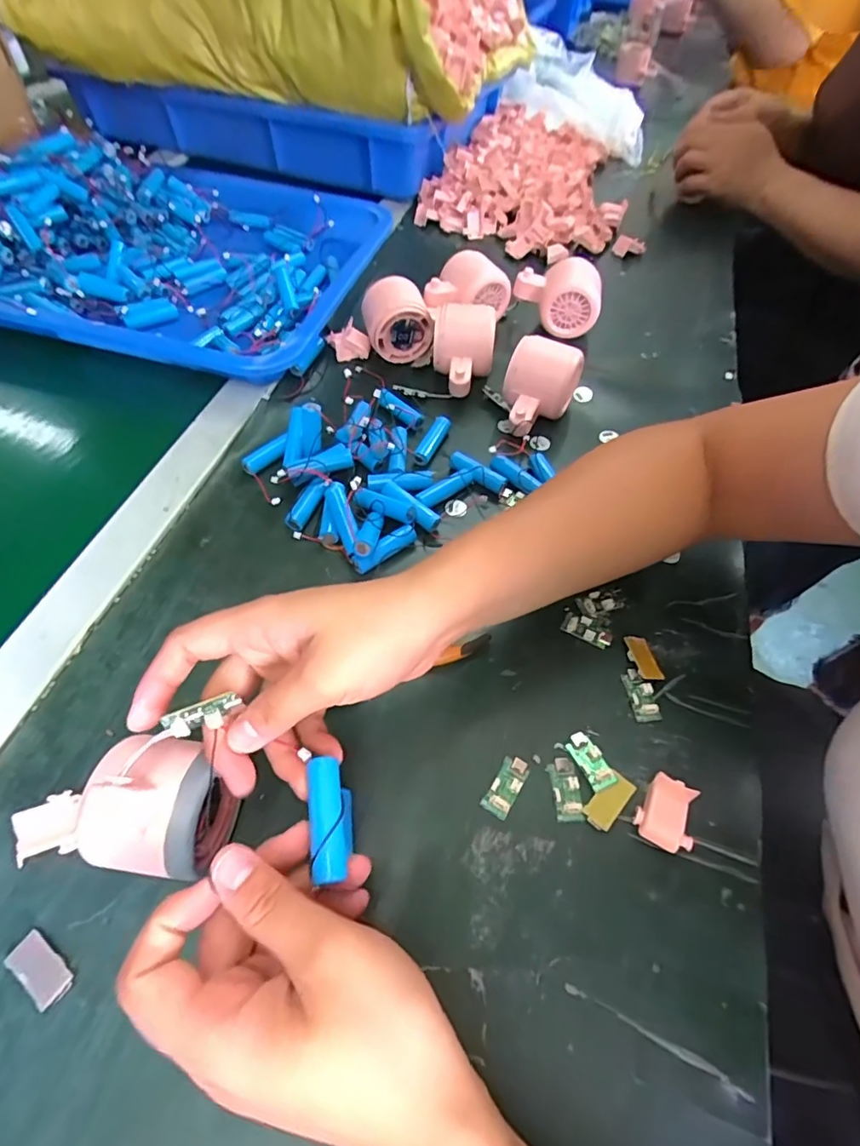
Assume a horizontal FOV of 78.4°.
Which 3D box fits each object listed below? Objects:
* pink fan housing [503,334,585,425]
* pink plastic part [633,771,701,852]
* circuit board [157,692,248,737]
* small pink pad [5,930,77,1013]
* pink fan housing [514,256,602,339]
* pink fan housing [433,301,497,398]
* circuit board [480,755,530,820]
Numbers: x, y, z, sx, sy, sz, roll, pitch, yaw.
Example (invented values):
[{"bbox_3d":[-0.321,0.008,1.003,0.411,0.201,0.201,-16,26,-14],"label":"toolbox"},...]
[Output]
[{"bbox_3d":[0.090,-0.152,0.442,0.054,0.054,0.068,23,59,13],"label":"pink fan housing"},{"bbox_3d":[0.125,0.127,0.276,0.029,0.016,0.032,25,59,14],"label":"pink plastic part"},{"bbox_3d":[-0.098,0.061,0.226,0.029,0.012,0.008,-14,57,-25],"label":"circuit board"},{"bbox_3d":[-0.175,0.178,0.236,0.031,0.004,0.015,33,61,18],"label":"small pink pad"},{"bbox_3d":[0.127,-0.275,0.520,0.084,0.045,0.053,14,57,7],"label":"pink fan housing"},{"bbox_3d":[0.027,-0.194,0.468,0.058,0.058,0.069,8,56,3],"label":"pink fan housing"},{"bbox_3d":[0.042,0.116,0.288,0.015,0.004,0.032,30,60,16],"label":"circuit board"}]

